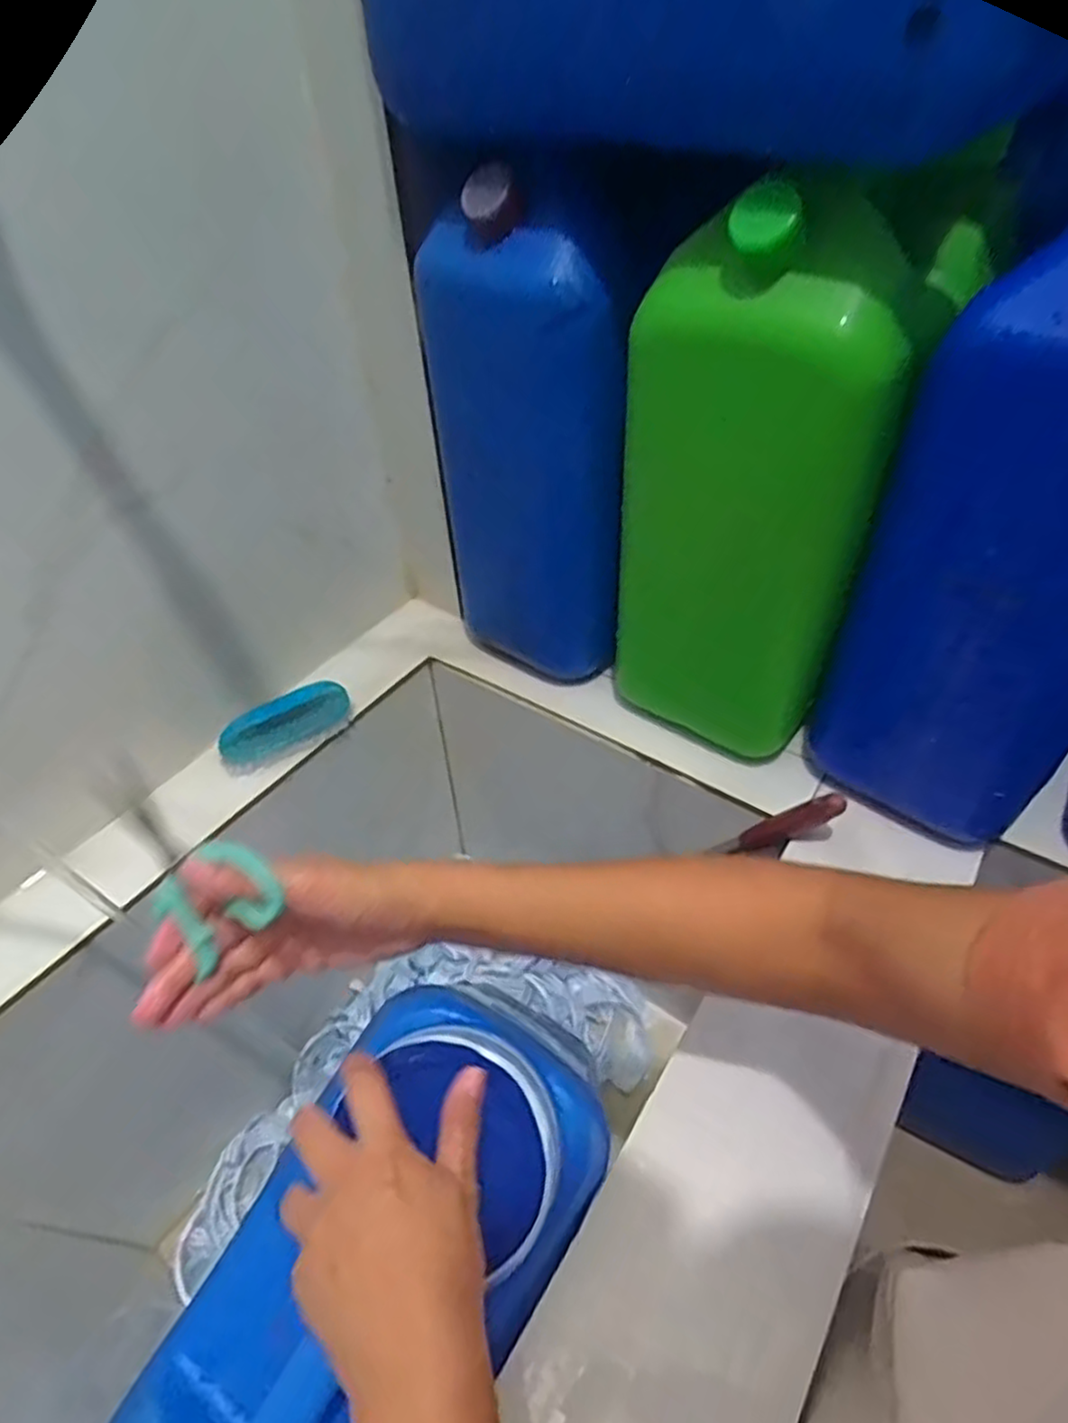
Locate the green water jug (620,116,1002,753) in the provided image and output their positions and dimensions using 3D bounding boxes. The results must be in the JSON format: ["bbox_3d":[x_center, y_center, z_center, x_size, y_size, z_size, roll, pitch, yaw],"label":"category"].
[{"bbox_3d":[0.197,-0.188,0.572,0.166,0.397,0.238,24,51,25],"label":"green water jug"}]

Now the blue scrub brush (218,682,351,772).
[{"bbox_3d":[-0.230,0.012,0.670,0.124,0.037,0.037,-24,48,-19],"label":"blue scrub brush"}]

